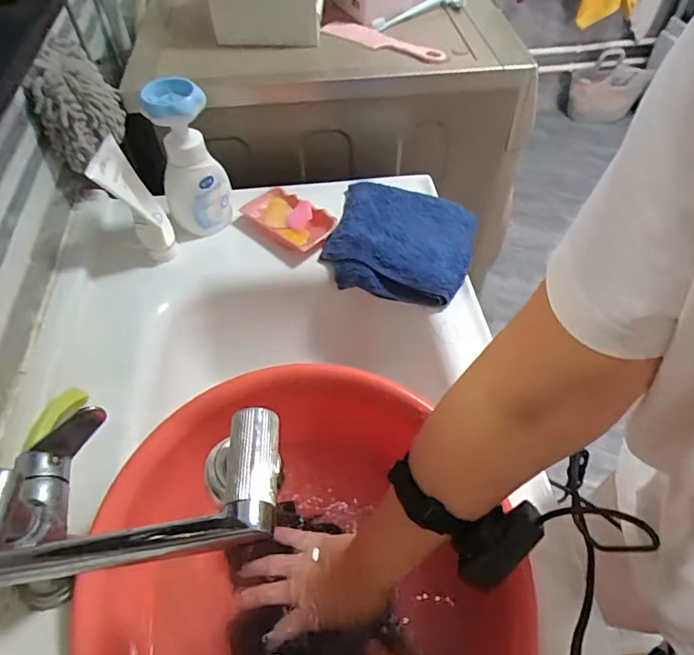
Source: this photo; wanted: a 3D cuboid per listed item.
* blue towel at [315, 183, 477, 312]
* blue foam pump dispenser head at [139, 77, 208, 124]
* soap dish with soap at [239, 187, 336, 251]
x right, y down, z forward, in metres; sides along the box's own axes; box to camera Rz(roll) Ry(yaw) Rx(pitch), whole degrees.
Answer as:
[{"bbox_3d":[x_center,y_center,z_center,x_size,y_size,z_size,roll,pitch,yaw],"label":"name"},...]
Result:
[{"bbox_3d":[0.072,-0.118,0.683,0.191,0.039,0.184,16,53,14],"label":"blue towel"},{"bbox_3d":[-0.199,-0.259,0.582,0.068,0.030,0.060,-24,54,-17],"label":"blue foam pump dispenser head"},{"bbox_3d":[-0.079,-0.147,0.707,0.119,0.031,0.073,34,59,26],"label":"soap dish with soap"}]

